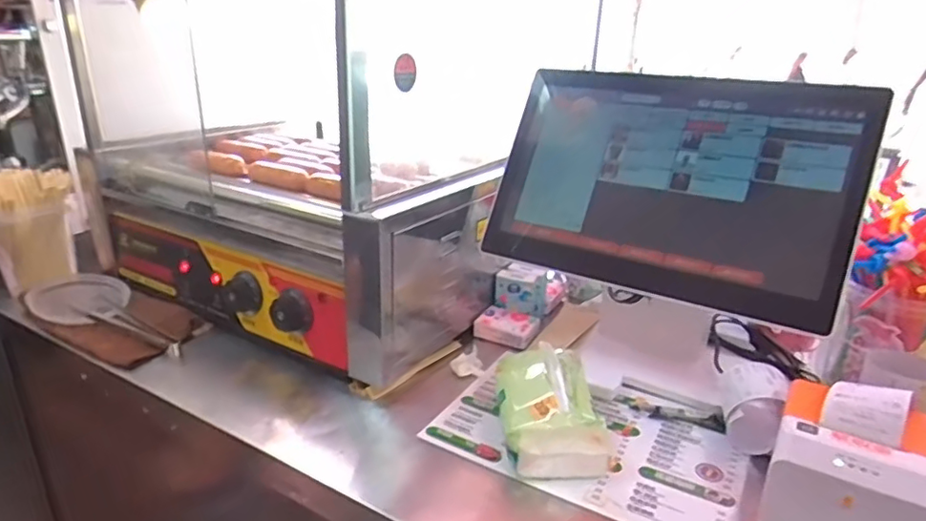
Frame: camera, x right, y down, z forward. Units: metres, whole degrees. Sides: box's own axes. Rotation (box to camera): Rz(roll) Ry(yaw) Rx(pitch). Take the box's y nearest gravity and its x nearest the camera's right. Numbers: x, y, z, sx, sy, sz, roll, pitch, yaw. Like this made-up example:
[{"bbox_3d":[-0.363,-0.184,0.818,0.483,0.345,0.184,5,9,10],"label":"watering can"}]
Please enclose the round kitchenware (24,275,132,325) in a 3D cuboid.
[{"bbox_3d":[-0.519,0.055,0.808,0.116,0.021,0.124,-13,33,-42],"label":"round kitchenware"}]

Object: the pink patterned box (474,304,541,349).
[{"bbox_3d":[0.060,0.088,0.800,0.076,0.029,0.053,14,23,28],"label":"pink patterned box"}]

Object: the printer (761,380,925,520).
[{"bbox_3d":[0.320,0.173,0.486,0.109,0.123,0.125,16,24,32],"label":"printer"}]

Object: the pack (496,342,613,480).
[{"bbox_3d":[0.089,0.146,0.588,0.101,0.082,0.138,2,21,0],"label":"pack"}]

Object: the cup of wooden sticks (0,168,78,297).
[{"bbox_3d":[-0.635,-0.048,0.865,0.107,0.146,0.114,-10,24,-31],"label":"cup of wooden sticks"}]

